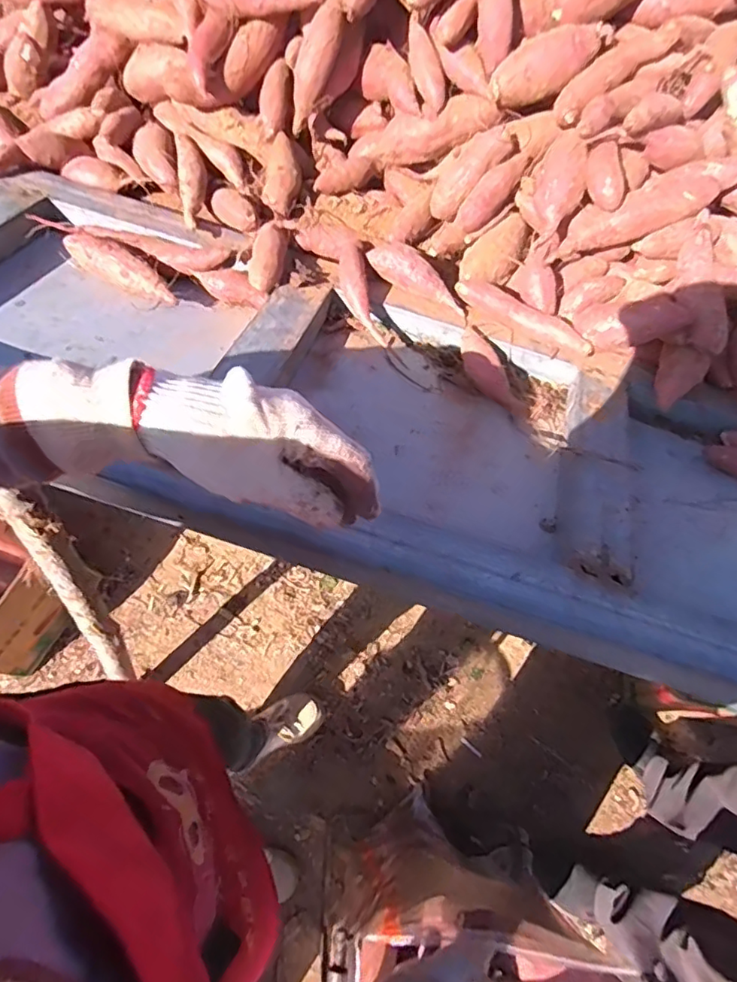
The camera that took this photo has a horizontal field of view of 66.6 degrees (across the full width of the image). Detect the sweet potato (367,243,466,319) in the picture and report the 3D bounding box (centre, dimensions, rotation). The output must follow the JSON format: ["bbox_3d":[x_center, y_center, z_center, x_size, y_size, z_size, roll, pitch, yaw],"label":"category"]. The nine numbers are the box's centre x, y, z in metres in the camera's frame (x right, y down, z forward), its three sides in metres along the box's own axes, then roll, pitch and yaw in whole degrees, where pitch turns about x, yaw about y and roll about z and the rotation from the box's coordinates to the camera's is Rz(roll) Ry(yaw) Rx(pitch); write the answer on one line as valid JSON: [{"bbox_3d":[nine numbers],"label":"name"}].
[{"bbox_3d":[0.059,-0.246,0.646,0.125,0.034,0.032,32,66,-2],"label":"sweet potato"}]

